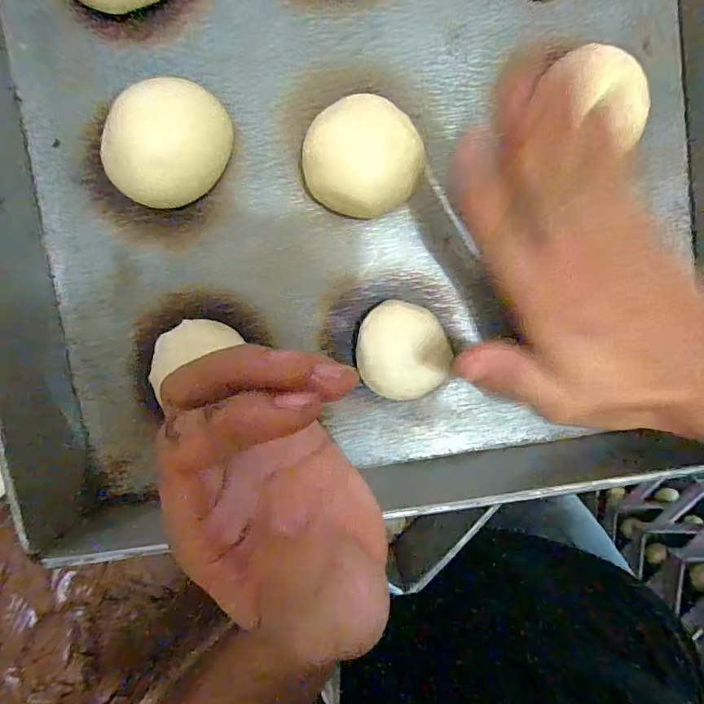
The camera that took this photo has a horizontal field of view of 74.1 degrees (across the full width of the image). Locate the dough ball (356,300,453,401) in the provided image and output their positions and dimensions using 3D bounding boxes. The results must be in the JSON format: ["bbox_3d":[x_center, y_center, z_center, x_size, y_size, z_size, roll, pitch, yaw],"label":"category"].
[{"bbox_3d":[0.031,-0.001,0.281,0.055,0.026,0.054,0,97,-4],"label":"dough ball"}]

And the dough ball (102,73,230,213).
[{"bbox_3d":[-0.099,-0.113,0.257,0.053,0.035,0.067,21,95,-6],"label":"dough ball"}]

